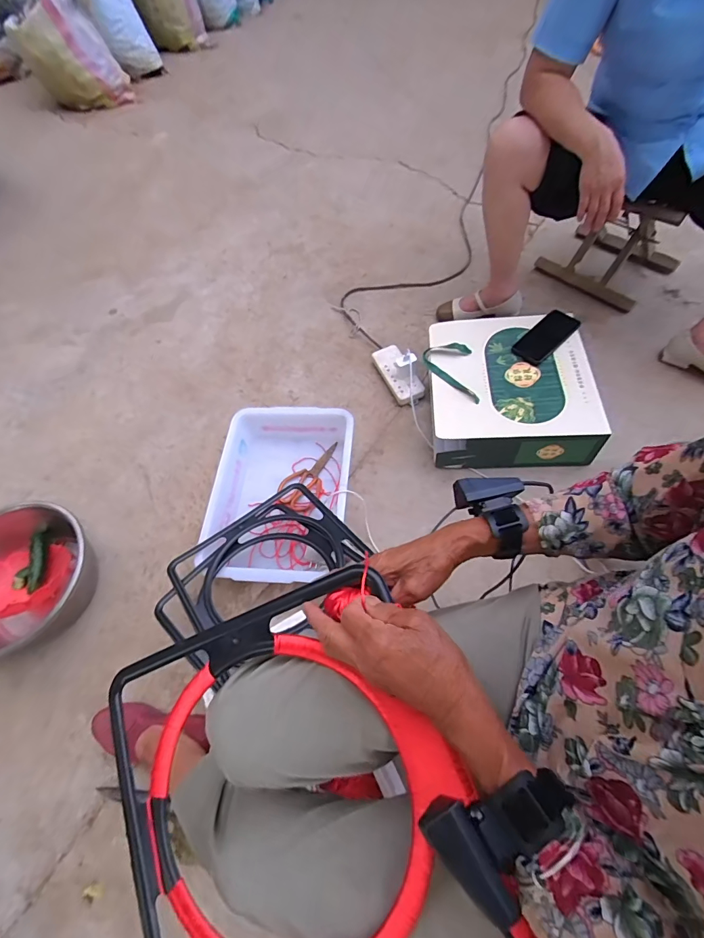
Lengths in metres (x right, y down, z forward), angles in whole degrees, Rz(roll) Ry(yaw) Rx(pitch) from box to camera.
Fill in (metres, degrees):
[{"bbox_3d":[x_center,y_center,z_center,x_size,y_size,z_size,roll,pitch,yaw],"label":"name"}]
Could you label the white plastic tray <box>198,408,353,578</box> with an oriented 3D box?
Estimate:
[{"bbox_3d":[-0.167,0.054,0.956,0.319,0.100,0.425,4,62,7],"label":"white plastic tray"}]

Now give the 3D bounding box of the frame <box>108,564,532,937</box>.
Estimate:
[{"bbox_3d":[-0.065,0.297,0.372,0.322,0.019,0.333,-25,69,7],"label":"frame"}]

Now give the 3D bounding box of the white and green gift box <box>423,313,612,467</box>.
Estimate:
[{"bbox_3d":[0.365,-0.192,0.996,0.338,0.141,0.373,-1,60,3],"label":"white and green gift box"}]

